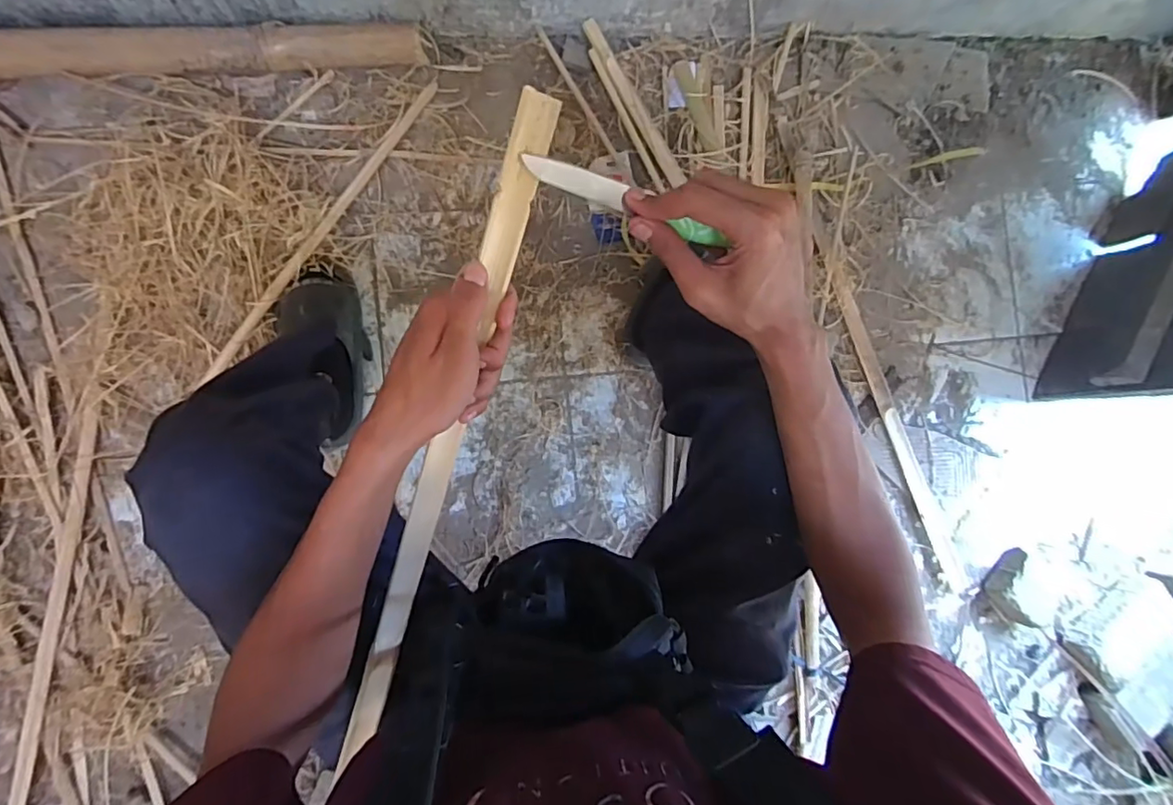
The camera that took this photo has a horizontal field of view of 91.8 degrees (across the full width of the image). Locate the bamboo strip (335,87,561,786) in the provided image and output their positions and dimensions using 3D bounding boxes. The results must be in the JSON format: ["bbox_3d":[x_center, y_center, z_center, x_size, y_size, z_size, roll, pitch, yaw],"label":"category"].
[{"bbox_3d":[-0.117,0.061,0.433,0.026,0.008,0.555,9,109,-32],"label":"bamboo strip"}]

